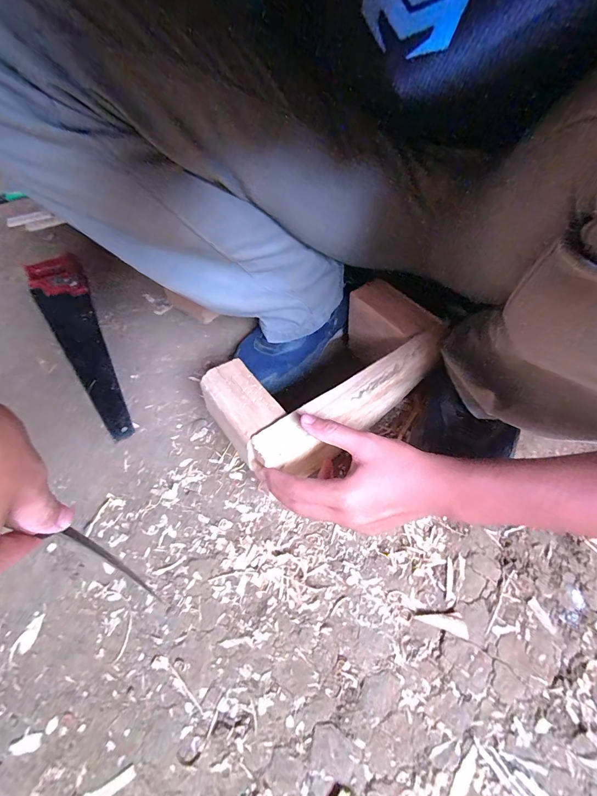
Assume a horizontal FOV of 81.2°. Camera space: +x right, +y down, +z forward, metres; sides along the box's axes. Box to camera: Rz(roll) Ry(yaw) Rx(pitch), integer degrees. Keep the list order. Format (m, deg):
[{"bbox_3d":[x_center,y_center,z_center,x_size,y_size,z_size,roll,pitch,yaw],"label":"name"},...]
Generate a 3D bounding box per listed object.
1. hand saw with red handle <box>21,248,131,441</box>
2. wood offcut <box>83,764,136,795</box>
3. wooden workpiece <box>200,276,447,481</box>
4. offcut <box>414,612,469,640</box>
[{"bbox_3d":[-0.372,-0.113,0.577,0.083,0.029,0.468,-29,59,-13],"label":"hand saw with red handle"},{"bbox_3d":[-0.161,0.326,0.289,0.050,0.004,0.011,-25,58,-11],"label":"wood offcut"},{"bbox_3d":[0.033,-0.021,0.414,0.257,0.099,0.151,-35,60,-20],"label":"wooden workpiece"},{"bbox_3d":[0.139,0.214,0.337,0.045,0.009,0.019,14,59,14],"label":"offcut"}]

